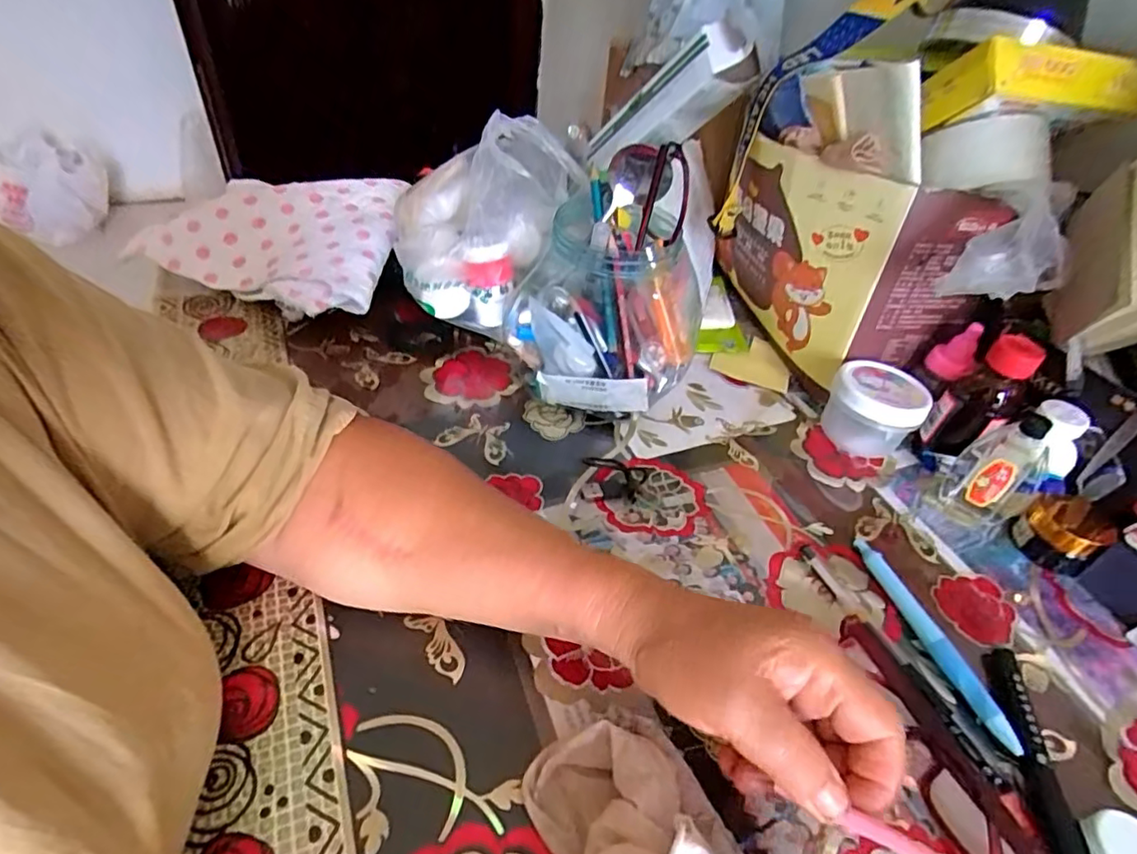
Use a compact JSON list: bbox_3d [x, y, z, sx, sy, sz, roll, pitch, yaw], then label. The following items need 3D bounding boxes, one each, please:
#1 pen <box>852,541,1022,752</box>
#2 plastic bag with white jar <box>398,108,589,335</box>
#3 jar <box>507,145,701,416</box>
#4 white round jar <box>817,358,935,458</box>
[{"bbox_3d":[0.208,0.119,0.339,0.012,0.009,0.129,-6,44,-14],"label":"pen"},{"bbox_3d":[-0.069,-0.170,0.481,0.148,0.134,0.132,2,42,-5],"label":"plastic bag with white jar"},{"bbox_3d":[0.031,-0.101,0.433,0.139,0.178,0.095,10,42,4],"label":"jar"},{"bbox_3d":[0.231,-0.012,0.453,0.062,0.052,0.056,18,43,13],"label":"white round jar"}]

